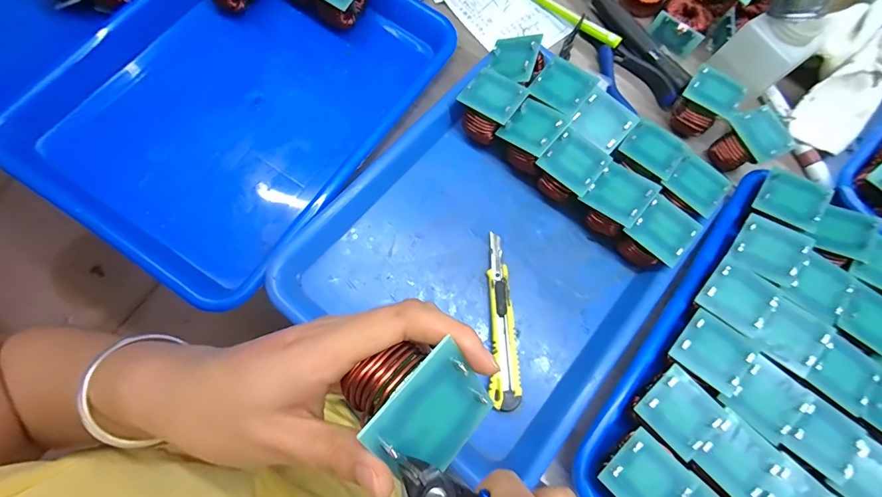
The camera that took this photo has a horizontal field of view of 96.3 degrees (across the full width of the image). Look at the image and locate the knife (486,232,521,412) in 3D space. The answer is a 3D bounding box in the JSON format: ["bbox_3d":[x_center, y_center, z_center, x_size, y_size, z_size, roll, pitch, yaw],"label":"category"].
[{"bbox_3d":[0.050,0.056,0.321,0.023,0.013,0.137,1,75,-1],"label":"knife"}]

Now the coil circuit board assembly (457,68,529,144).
[{"bbox_3d":[0.043,-0.124,0.348,0.047,0.040,0.048,33,74,5],"label":"coil circuit board assembly"}]

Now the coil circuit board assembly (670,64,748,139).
[{"bbox_3d":[0.243,-0.134,0.366,0.046,0.041,0.041,38,75,7],"label":"coil circuit board assembly"}]

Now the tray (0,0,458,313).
[{"bbox_3d":[-0.171,-0.136,0.346,0.248,0.039,0.326,34,75,6],"label":"tray"}]

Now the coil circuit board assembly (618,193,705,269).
[{"bbox_3d":[0.176,-0.011,0.329,0.046,0.043,0.047,40,75,7],"label":"coil circuit board assembly"}]

